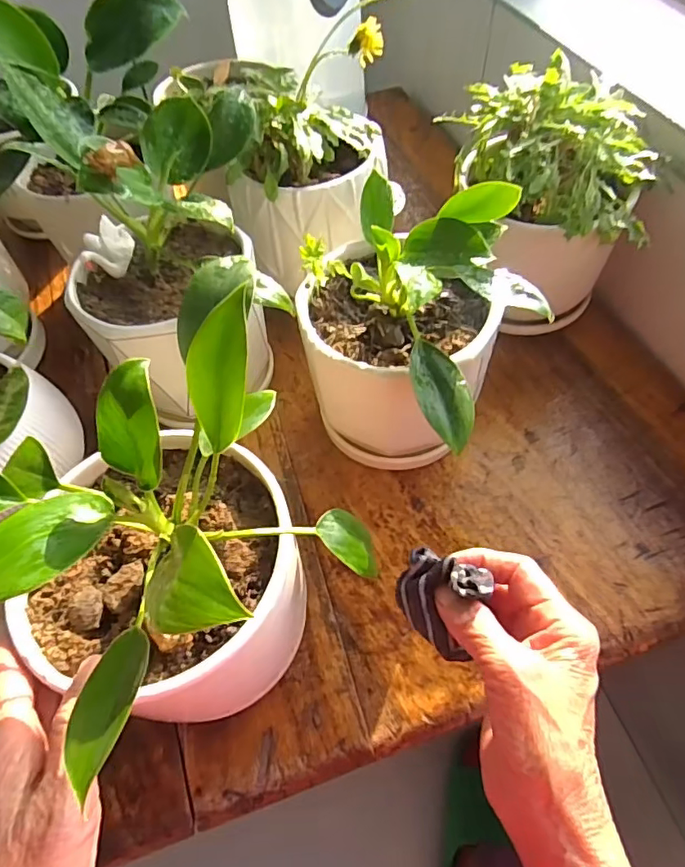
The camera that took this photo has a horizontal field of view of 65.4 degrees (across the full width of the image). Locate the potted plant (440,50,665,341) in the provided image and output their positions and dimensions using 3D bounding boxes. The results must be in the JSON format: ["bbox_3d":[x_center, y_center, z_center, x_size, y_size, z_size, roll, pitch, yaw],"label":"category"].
[{"bbox_3d":[0.170,-0.178,0.442,0.152,0.185,0.134,-9,56,-1],"label":"potted plant"}]

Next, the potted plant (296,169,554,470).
[{"bbox_3d":[0.049,-0.061,0.369,0.155,0.184,0.125,36,66,25],"label":"potted plant"}]

